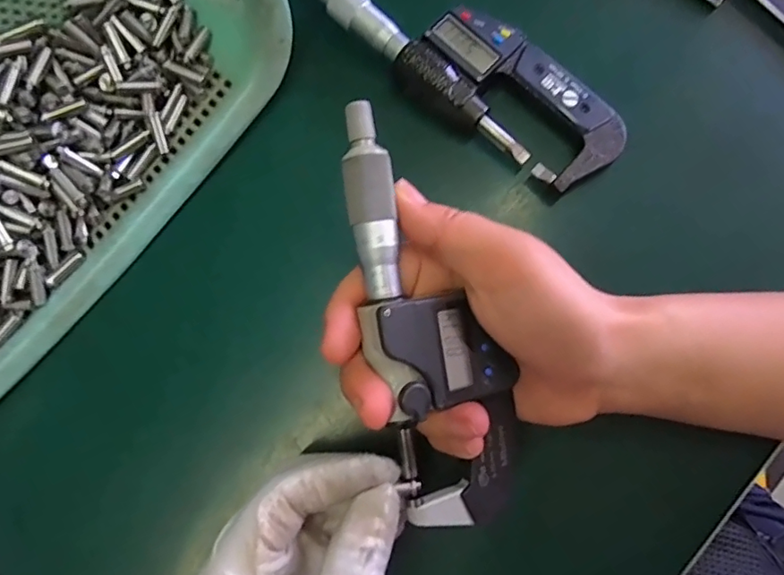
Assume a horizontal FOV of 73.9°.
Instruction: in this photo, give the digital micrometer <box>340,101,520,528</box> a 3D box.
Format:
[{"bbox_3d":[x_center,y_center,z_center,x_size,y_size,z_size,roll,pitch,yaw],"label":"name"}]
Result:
[{"bbox_3d":[0.010,0.013,0.194,0.050,0.026,0.160,-21,96,-5],"label":"digital micrometer"}]

